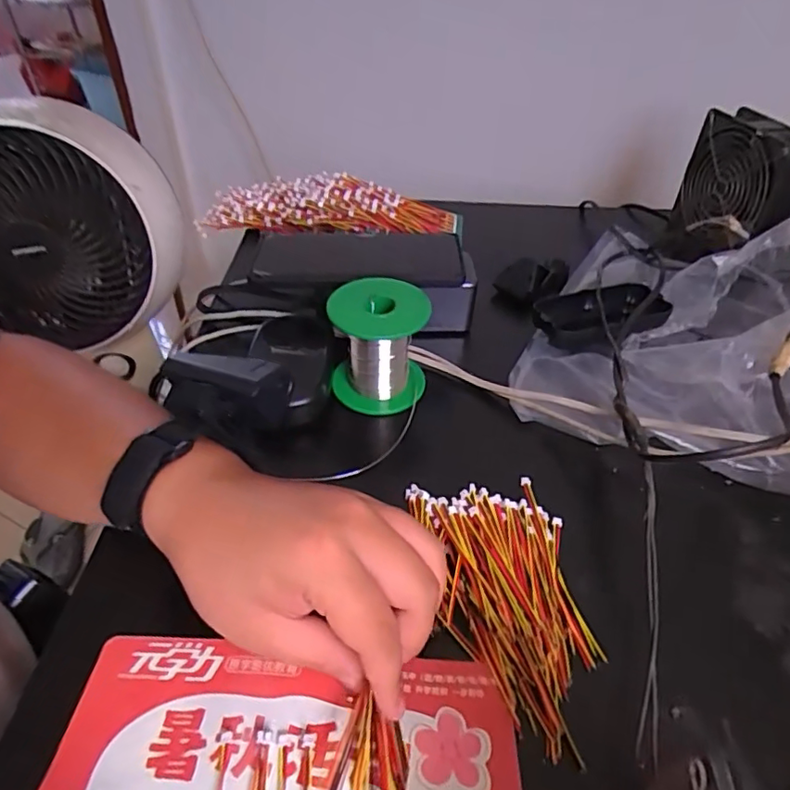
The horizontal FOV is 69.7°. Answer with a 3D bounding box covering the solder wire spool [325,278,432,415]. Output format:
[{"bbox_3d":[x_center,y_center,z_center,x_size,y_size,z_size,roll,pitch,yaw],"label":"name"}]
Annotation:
[{"bbox_3d":[-0.011,-0.036,0.399,0.065,0.078,0.065,0,42,0],"label":"solder wire spool"}]

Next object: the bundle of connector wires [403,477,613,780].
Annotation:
[{"bbox_3d":[0.061,0.104,0.294,0.077,0.015,0.138,-6,42,-7],"label":"bundle of connector wires"}]

